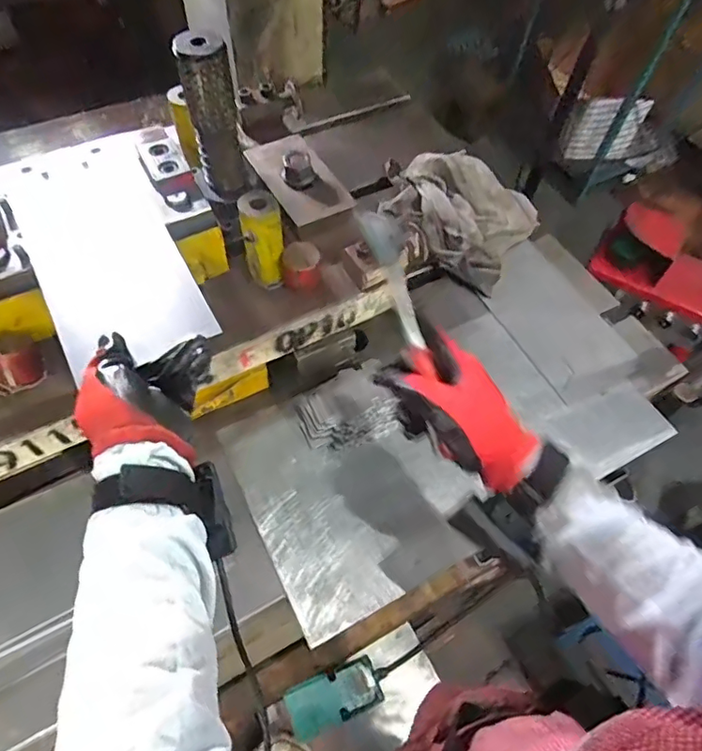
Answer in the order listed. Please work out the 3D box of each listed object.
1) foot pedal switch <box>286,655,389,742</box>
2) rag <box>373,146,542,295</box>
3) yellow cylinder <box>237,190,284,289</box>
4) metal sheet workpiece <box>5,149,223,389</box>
[{"bbox_3d":[-0.020,0.678,1.143,0.233,0.056,0.097,-6,55,-31],"label":"foot pedal switch"},{"bbox_3d":[0.150,-0.242,0.789,0.217,0.070,0.189,29,61,15],"label":"rag"},{"bbox_3d":[-0.090,-0.138,0.551,0.037,0.094,0.038,-7,58,-6],"label":"yellow cylinder"},{"bbox_3d":[-0.226,-0.112,0.496,0.124,0.010,0.253,-23,64,-15],"label":"metal sheet workpiece"}]

